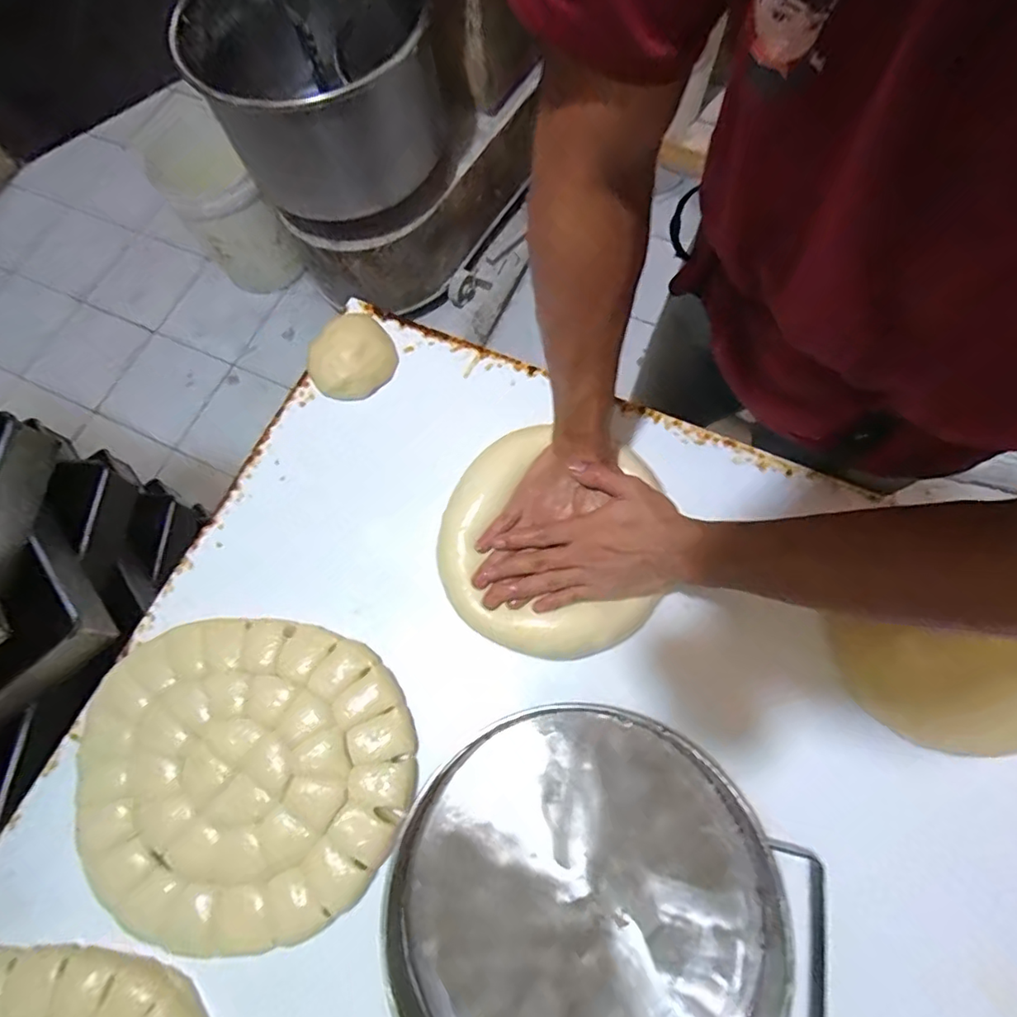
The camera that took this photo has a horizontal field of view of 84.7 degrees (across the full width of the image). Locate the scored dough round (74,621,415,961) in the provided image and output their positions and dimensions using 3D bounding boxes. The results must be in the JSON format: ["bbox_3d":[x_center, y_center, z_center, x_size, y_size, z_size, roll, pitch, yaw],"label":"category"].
[{"bbox_3d":[-0.252,0.251,0.529,0.311,0.021,0.273,-7,68,-1],"label":"scored dough round"}]

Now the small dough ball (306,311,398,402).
[{"bbox_3d":[-0.189,-0.183,0.670,0.107,0.035,0.094,-43,74,-10],"label":"small dough ball"}]

